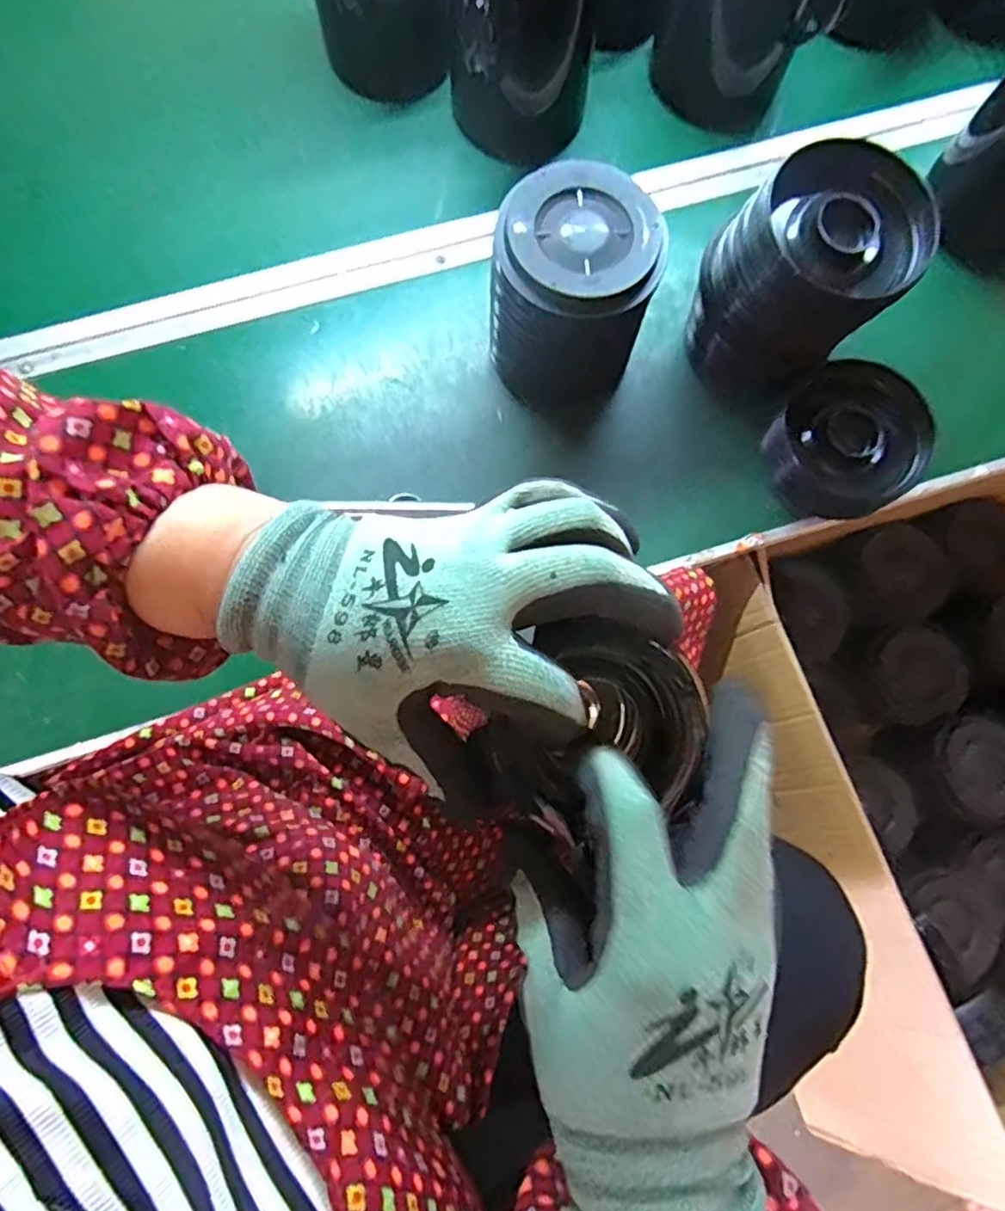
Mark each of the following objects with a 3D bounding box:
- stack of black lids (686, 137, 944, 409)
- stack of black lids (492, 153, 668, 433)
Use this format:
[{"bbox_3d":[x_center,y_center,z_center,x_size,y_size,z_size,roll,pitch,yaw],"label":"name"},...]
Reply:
[{"bbox_3d":[0.231,-0.251,0.527,0.113,0.167,0.129,-32,81,-7],"label":"stack of black lids"},{"bbox_3d":[0.051,-0.242,0.536,0.125,0.152,0.125,34,80,5],"label":"stack of black lids"}]

